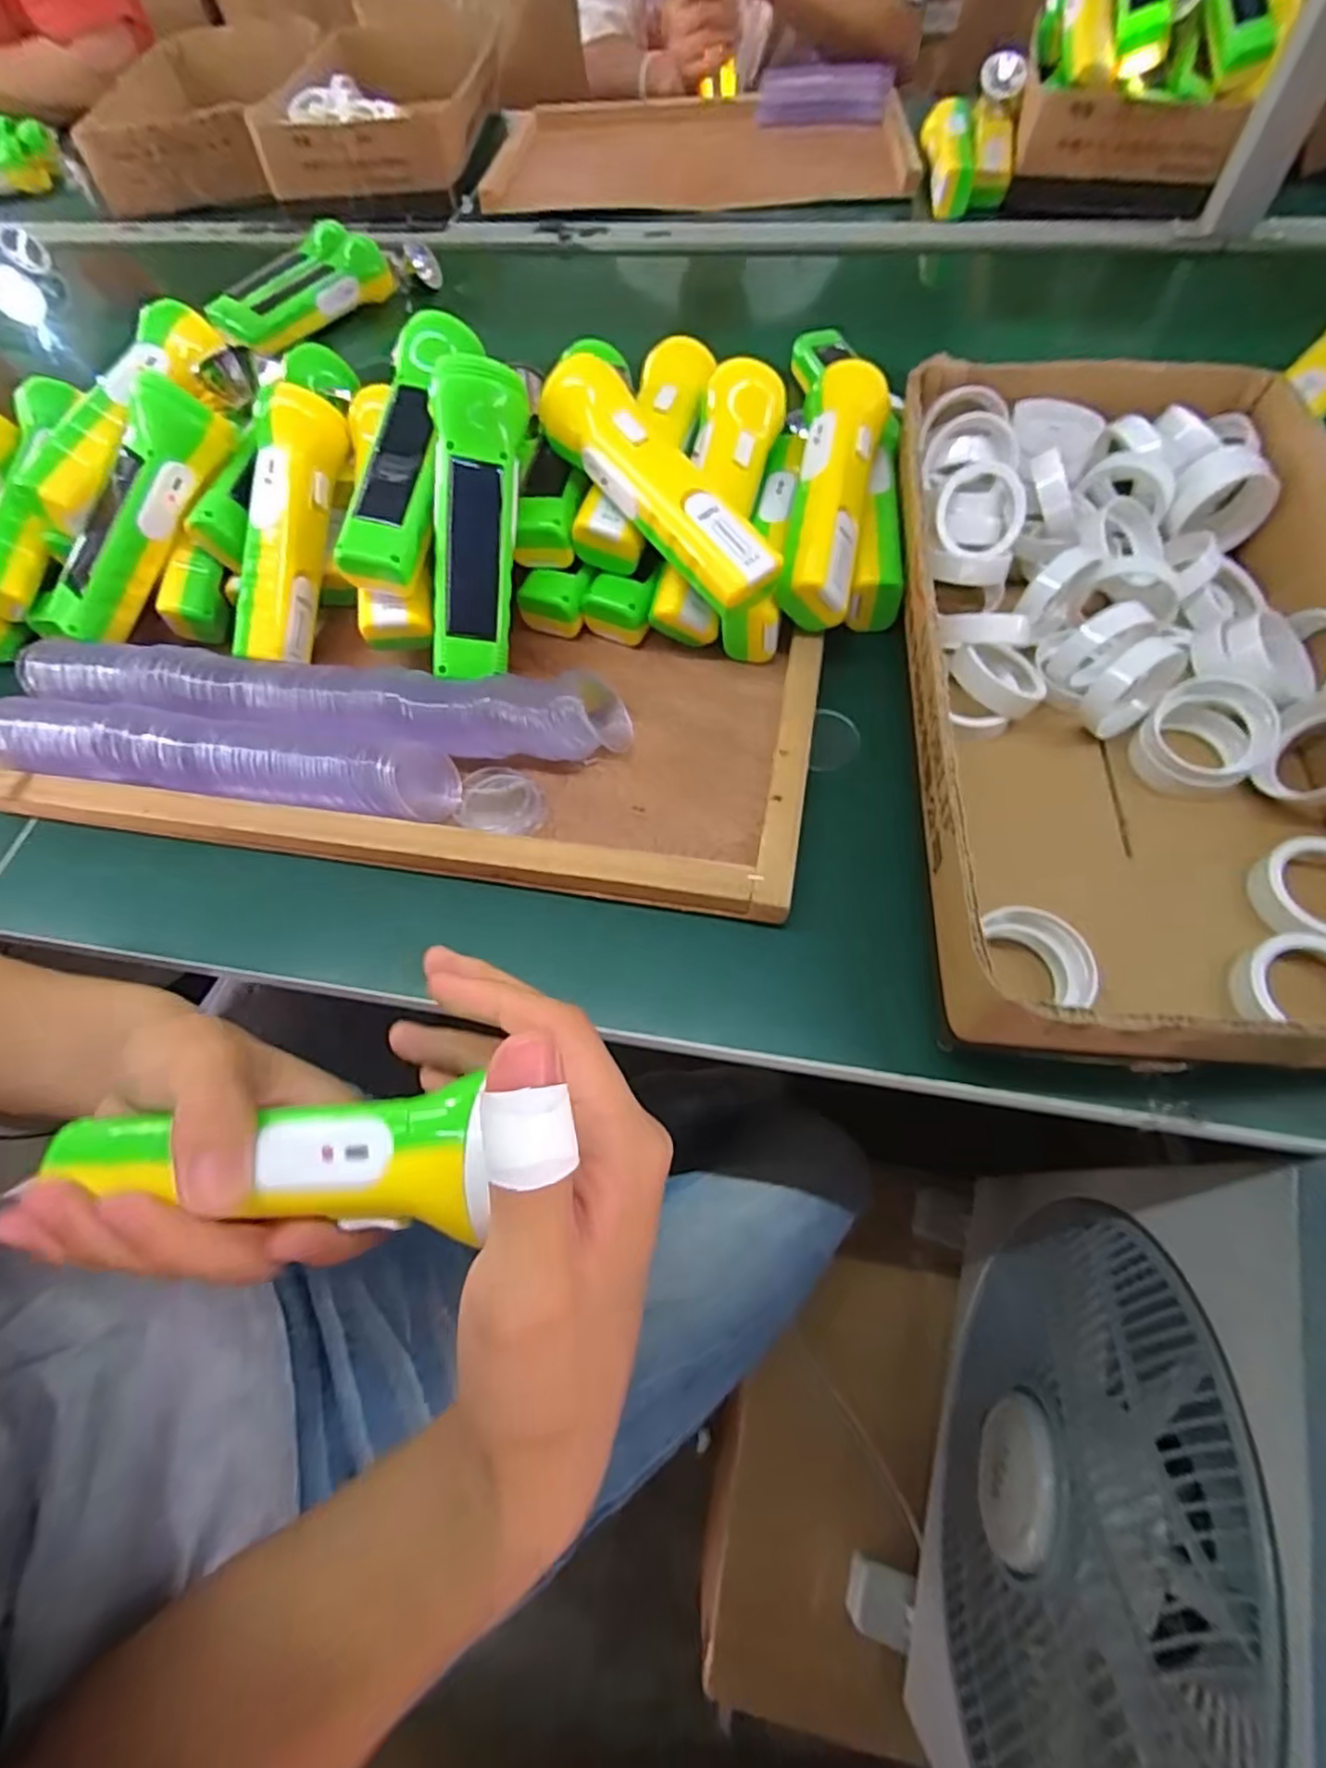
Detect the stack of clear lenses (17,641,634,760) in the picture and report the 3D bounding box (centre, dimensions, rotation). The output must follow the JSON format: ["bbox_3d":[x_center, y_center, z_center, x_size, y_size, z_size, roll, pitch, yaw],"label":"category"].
[{"bbox_3d":[-0.207,-0.105,0.403,0.365,0.040,0.057,6,62,7],"label":"stack of clear lenses"}]

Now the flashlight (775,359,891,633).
[{"bbox_3d":[0.101,-0.237,0.405,0.047,0.038,0.166,11,80,10],"label":"flashlight"}]

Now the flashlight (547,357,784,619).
[{"bbox_3d":[-0.001,-0.226,0.379,0.052,0.033,0.166,-37,82,-15],"label":"flashlight"}]

